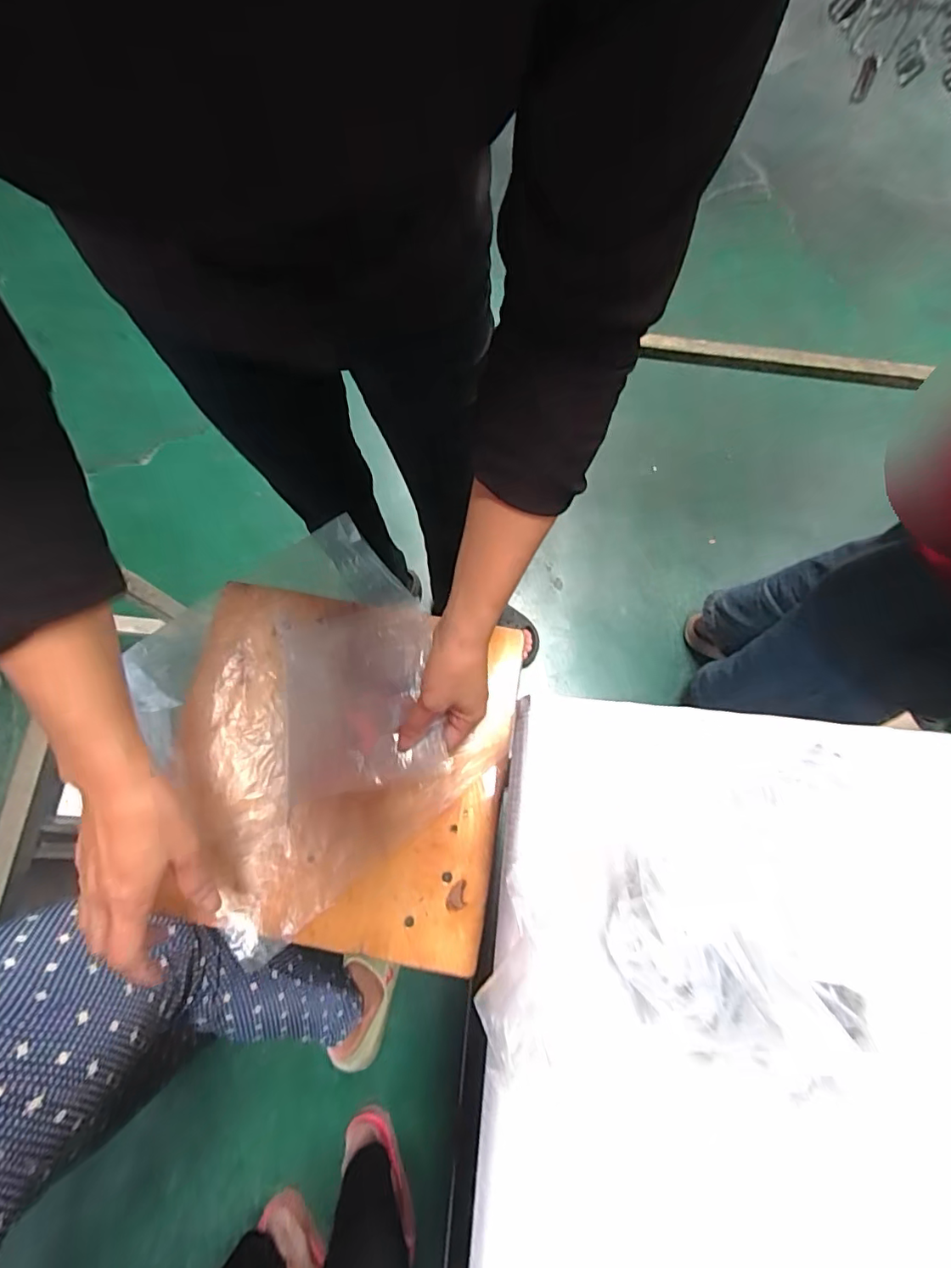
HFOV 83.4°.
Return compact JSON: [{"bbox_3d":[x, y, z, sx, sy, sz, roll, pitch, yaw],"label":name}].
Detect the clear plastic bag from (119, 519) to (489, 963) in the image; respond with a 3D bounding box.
[{"bbox_3d":[-0.150,0.070,0.470,0.278,0.052,0.293,-37,78,-12],"label":"clear plastic bag"}]

